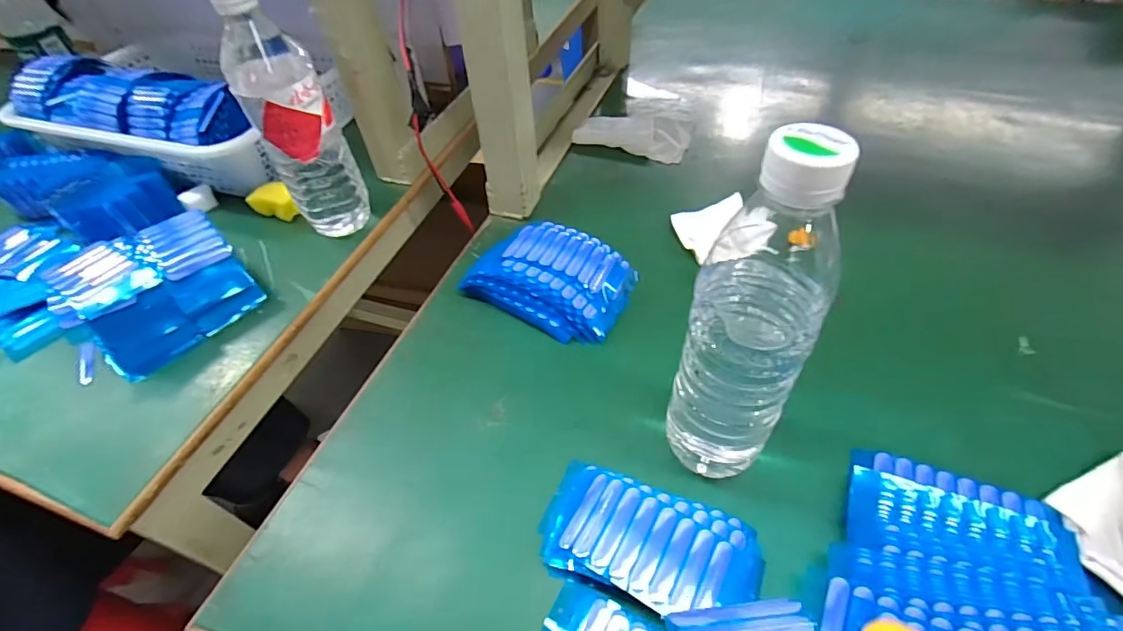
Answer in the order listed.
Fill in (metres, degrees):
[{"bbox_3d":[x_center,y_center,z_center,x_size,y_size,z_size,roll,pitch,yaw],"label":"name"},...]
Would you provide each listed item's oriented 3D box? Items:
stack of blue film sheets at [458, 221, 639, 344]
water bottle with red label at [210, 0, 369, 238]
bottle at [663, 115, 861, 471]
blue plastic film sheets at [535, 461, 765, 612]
[{"bbox_3d":[-0.009,-0.038,0.448,0.137,0.045,0.099,24,54,22],"label":"stack of blue film sheets"},{"bbox_3d":[-0.240,-0.172,0.465,0.066,0.226,0.060,-25,52,-18],"label":"water bottle with red label"},{"bbox_3d":[0.099,0.016,0.274,0.063,0.233,0.061,17,52,18],"label":"bottle"},{"bbox_3d":[0.053,0.136,0.302,0.124,0.028,0.065,14,51,14],"label":"blue plastic film sheets"}]

